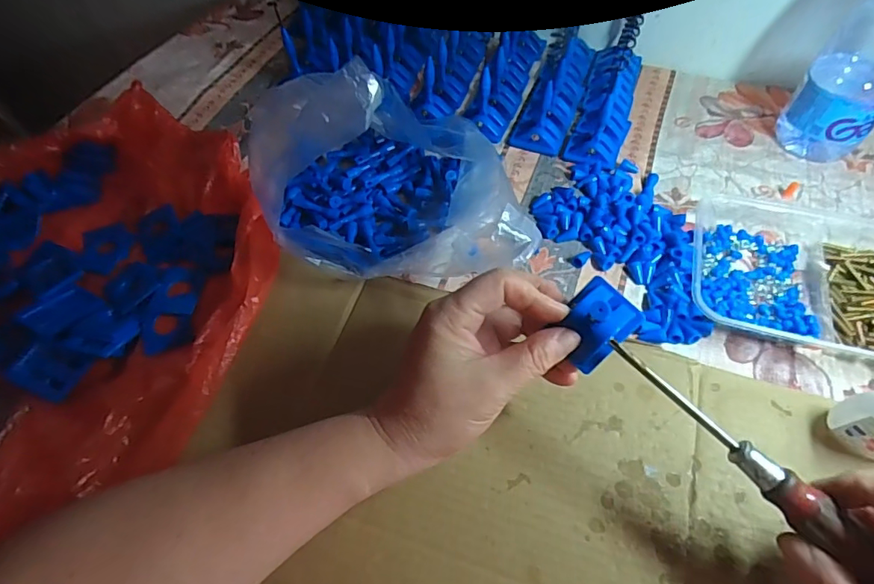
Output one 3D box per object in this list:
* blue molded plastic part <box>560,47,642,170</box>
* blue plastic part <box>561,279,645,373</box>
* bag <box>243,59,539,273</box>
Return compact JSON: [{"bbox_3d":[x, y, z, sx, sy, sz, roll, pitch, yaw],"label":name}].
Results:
[{"bbox_3d":[0.158,-0.178,0.457,0.047,0.024,0.168,15,59,13],"label":"blue molded plastic part"},{"bbox_3d":[0.085,0.017,0.262,0.040,0.022,0.032,-37,62,-18],"label":"blue plastic part"},{"bbox_3d":[-0.045,-0.091,0.370,0.161,0.092,0.158,-12,57,-4],"label":"bag"}]

